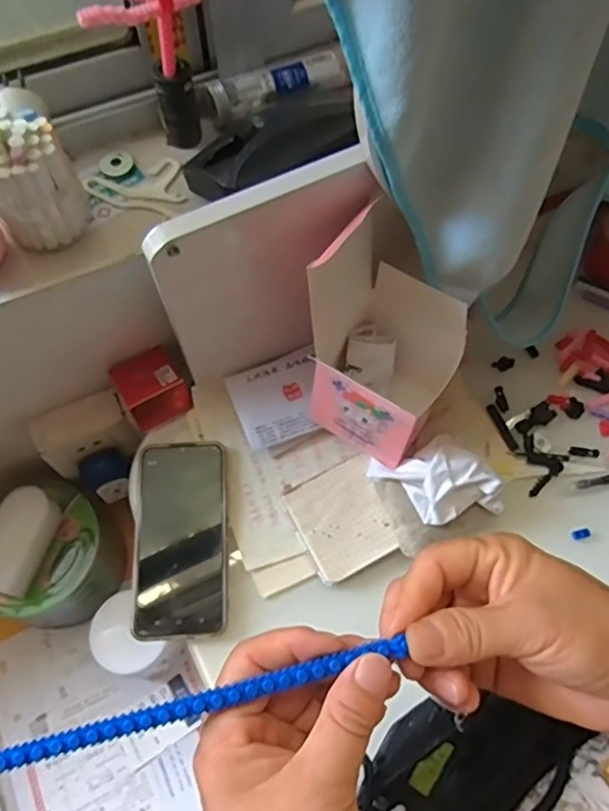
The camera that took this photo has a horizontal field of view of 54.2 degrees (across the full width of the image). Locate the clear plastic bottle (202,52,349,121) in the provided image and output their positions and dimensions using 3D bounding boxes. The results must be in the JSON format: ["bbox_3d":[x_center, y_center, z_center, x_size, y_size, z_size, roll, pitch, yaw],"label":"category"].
[{"bbox_3d":[-0.024,-0.261,0.486,0.117,0.028,0.028,-17,67,-9],"label":"clear plastic bottle"}]

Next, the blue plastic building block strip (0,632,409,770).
[{"bbox_3d":[-0.075,0.125,0.230,0.234,0.008,0.008,-13,66,-7],"label":"blue plastic building block strip"}]

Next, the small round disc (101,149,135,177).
[{"bbox_3d":[-0.147,-0.190,0.469,0.025,0.007,0.022,-15,67,-8],"label":"small round disc"}]

